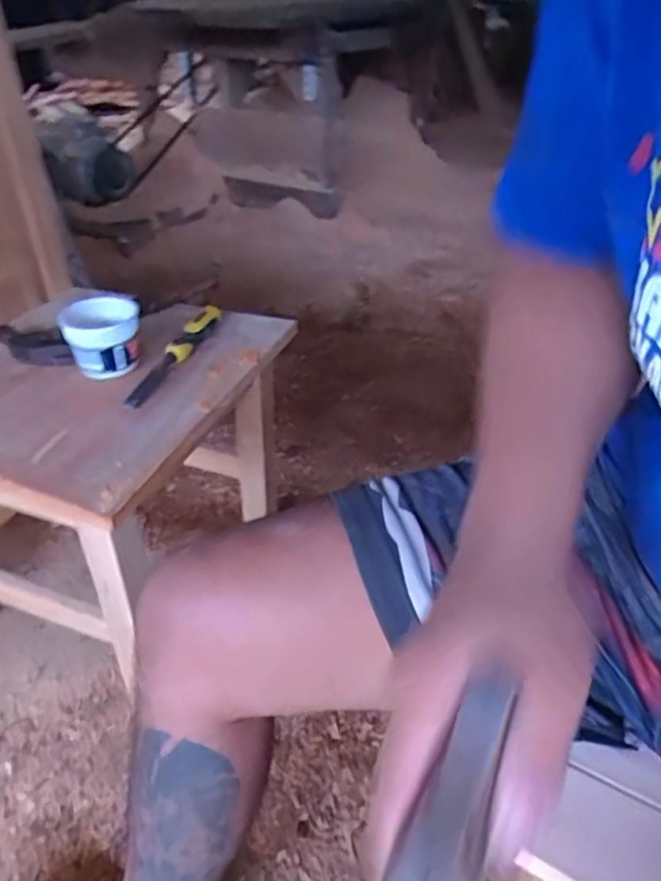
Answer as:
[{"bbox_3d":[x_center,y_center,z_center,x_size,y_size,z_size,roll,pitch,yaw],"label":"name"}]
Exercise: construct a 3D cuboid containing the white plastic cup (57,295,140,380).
[{"bbox_3d":[-0.292,-0.131,0.806,0.096,0.082,0.081,-16,41,-22],"label":"white plastic cup"}]

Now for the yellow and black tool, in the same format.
[{"bbox_3d":[-0.210,-0.117,0.825,0.031,0.039,0.220,14,39,15],"label":"yellow and black tool"}]

